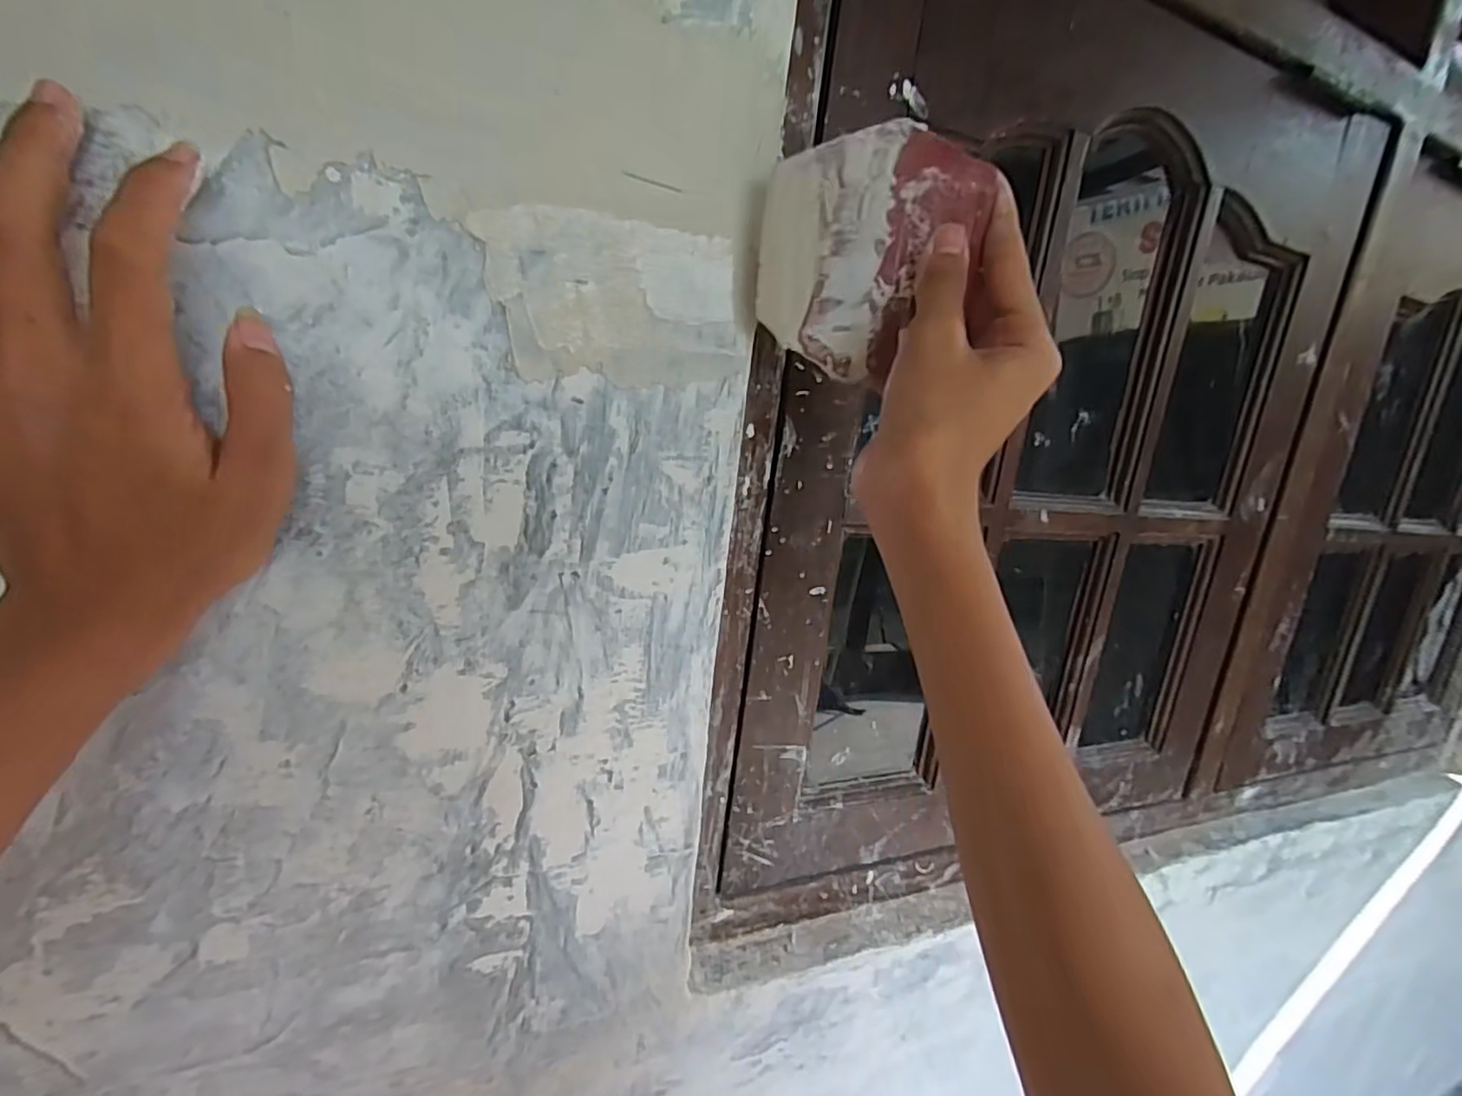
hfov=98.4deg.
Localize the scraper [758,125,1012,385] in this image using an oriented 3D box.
[{"bbox_3d":[0.060,-0.128,0.277,0.091,0.096,0.006,8,13,6],"label":"scraper"}]

